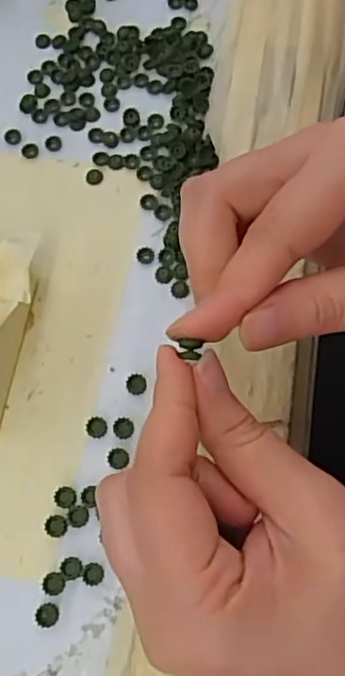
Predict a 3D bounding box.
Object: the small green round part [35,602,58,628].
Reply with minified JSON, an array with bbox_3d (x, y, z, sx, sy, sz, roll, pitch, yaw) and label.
[{"bbox_3d":[-0.050,0.110,0.251,0.009,0.004,0.009,-1,73,2],"label":"small green round part"}]

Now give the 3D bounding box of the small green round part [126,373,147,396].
[{"bbox_3d":[-0.016,0.020,0.276,0.009,0.004,0.009,-1,73,2],"label":"small green round part"}]

